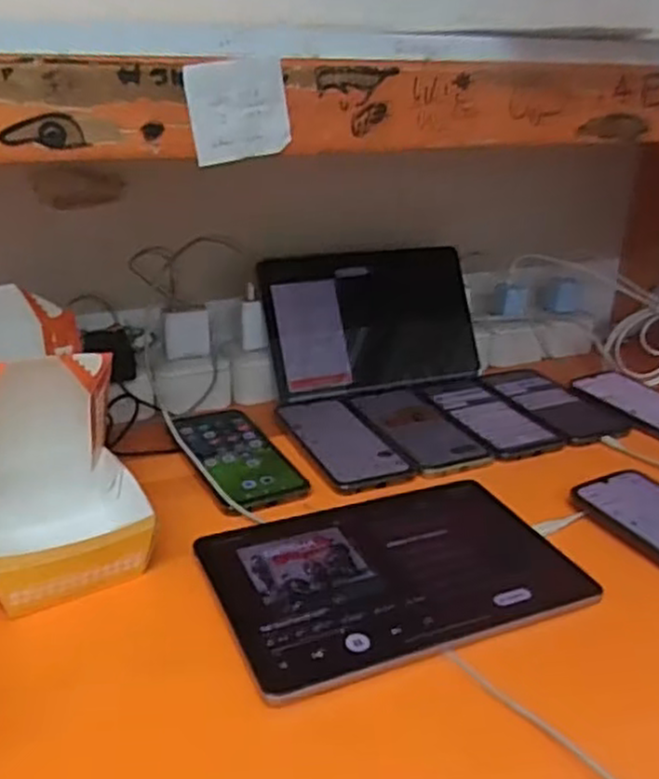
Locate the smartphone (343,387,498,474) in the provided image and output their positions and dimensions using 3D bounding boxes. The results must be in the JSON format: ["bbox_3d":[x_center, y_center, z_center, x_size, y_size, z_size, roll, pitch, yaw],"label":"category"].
[{"bbox_3d":[0.087,0.037,0.757,0.078,0.008,0.184,-8,25,-20],"label":"smartphone"}]

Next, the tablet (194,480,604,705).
[{"bbox_3d":[0.046,0.125,0.537,0.250,0.004,0.172,-9,25,-22],"label":"tablet"}]

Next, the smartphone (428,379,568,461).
[{"bbox_3d":[0.166,0.026,0.781,0.080,0.010,0.174,-7,25,-17],"label":"smartphone"}]

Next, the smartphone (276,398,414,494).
[{"bbox_3d":[0.011,0.048,0.724,0.086,0.006,0.182,-9,25,-20],"label":"smartphone"}]

